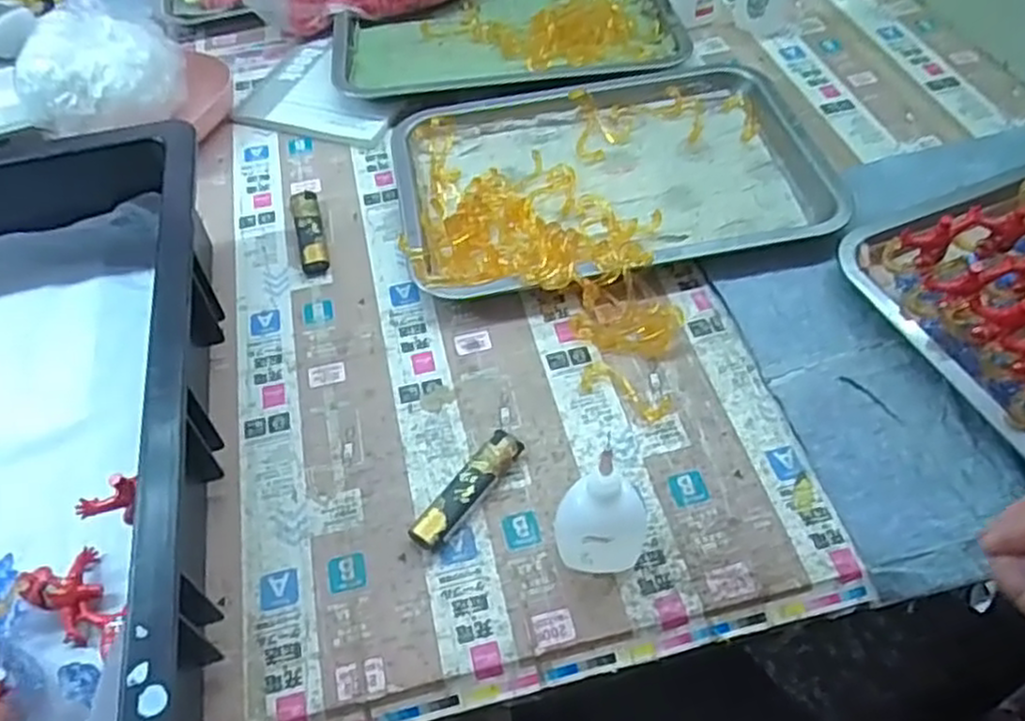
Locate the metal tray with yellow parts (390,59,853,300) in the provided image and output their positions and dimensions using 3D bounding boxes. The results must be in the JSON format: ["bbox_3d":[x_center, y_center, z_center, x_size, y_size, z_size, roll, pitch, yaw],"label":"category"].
[{"bbox_3d":[0.070,-0.146,0.561,0.310,0.033,0.217,-13,54,-6],"label":"metal tray with yellow parts"}]

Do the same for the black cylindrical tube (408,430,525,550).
[{"bbox_3d":[-0.025,0.073,0.418,0.019,0.014,0.079,30,61,23],"label":"black cylindrical tube"}]

